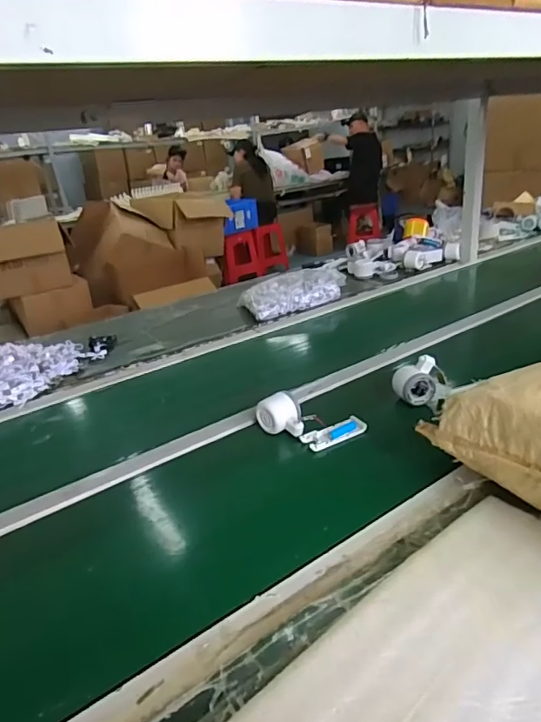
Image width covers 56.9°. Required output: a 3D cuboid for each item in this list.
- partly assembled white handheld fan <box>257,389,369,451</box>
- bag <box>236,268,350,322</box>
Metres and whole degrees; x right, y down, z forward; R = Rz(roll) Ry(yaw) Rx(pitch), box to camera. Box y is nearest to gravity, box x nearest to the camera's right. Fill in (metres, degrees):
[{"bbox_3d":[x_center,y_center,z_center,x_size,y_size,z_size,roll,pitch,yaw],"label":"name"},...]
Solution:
[{"bbox_3d":[0.061,0.103,0.800,0.172,0.058,0.077,14,28,10],"label":"partly assembled white handheld fan"},{"bbox_3d":[0.073,-0.197,1.401,0.295,0.073,0.147,-13,25,-16],"label":"bag"}]

